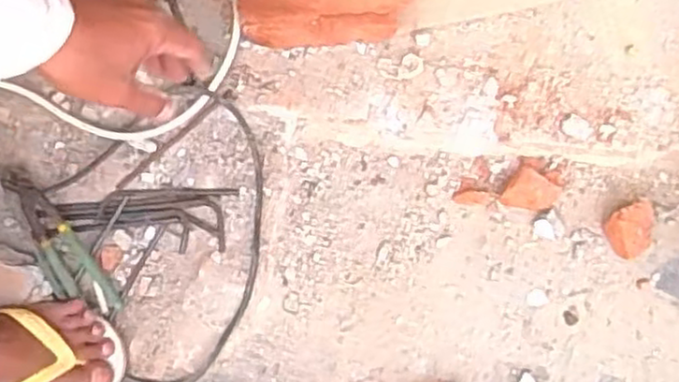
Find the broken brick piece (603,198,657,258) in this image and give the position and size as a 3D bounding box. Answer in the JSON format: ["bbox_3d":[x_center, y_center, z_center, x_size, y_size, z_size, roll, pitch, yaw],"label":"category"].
[{"bbox_3d":[0.348,0.046,0.845,0.055,0.054,0.054,0,68,1],"label":"broken brick piece"}]

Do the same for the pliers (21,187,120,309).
[{"bbox_3d":[-0.337,0.077,0.858,0.056,0.030,0.181,-36,72,-13],"label":"pliers"}]

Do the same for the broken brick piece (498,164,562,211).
[{"bbox_3d":[0.231,0.006,0.866,0.063,0.052,0.042,31,72,13],"label":"broken brick piece"}]

